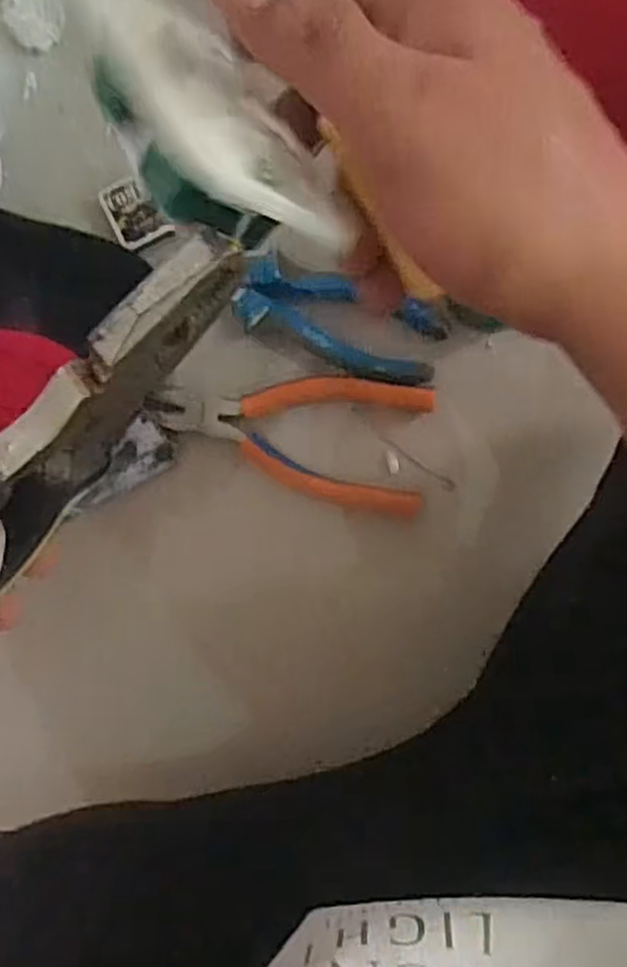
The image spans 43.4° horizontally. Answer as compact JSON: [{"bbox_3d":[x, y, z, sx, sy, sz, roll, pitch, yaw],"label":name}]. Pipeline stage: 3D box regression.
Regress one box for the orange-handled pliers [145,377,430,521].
[{"bbox_3d":[-0.015,-0.029,0.470,0.165,0.015,0.077,9,97,2],"label":"orange-handled pliers"}]

